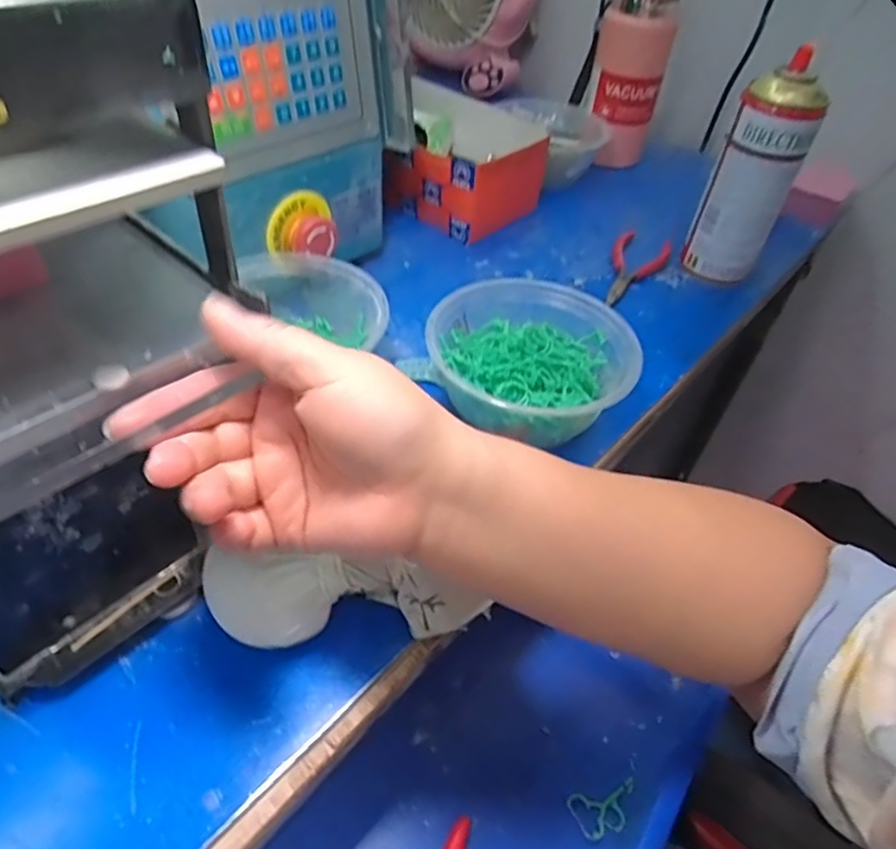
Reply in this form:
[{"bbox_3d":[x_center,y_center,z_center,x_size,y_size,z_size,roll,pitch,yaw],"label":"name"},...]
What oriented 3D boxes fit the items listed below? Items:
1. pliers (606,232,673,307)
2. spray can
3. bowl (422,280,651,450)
[{"bbox_3d":[0.174,-0.144,0.580,0.051,0.020,0.128,19,46,12],"label":"pliers"},{"bbox_3d":[0.252,-0.197,0.524,0.065,0.171,0.054,25,48,17],"label":"spray can"},{"bbox_3d":[0.054,-0.037,0.426,0.136,0.062,0.127,10,45,3],"label":"bowl"}]

